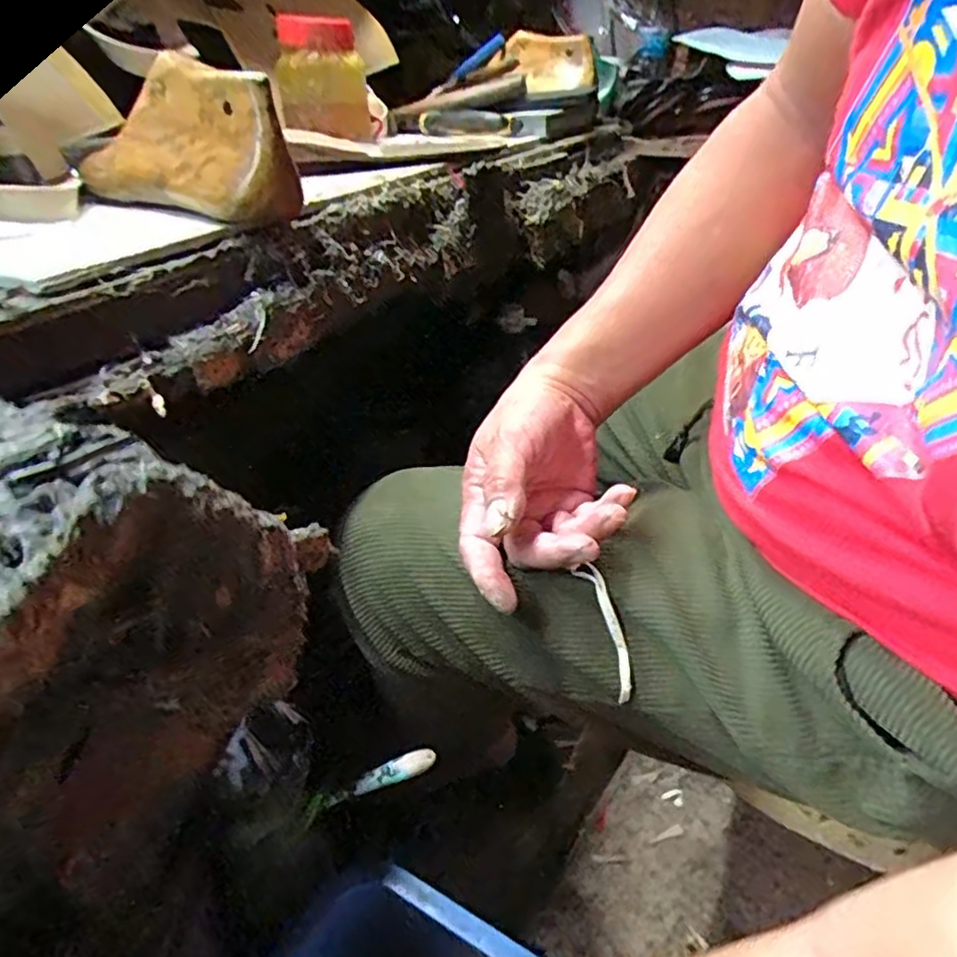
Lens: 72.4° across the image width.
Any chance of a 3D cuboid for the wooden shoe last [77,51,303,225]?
[{"bbox_3d":[-0.194,-0.212,0.414,0.197,0.078,0.046,21,40,28],"label":"wooden shoe last"}]

